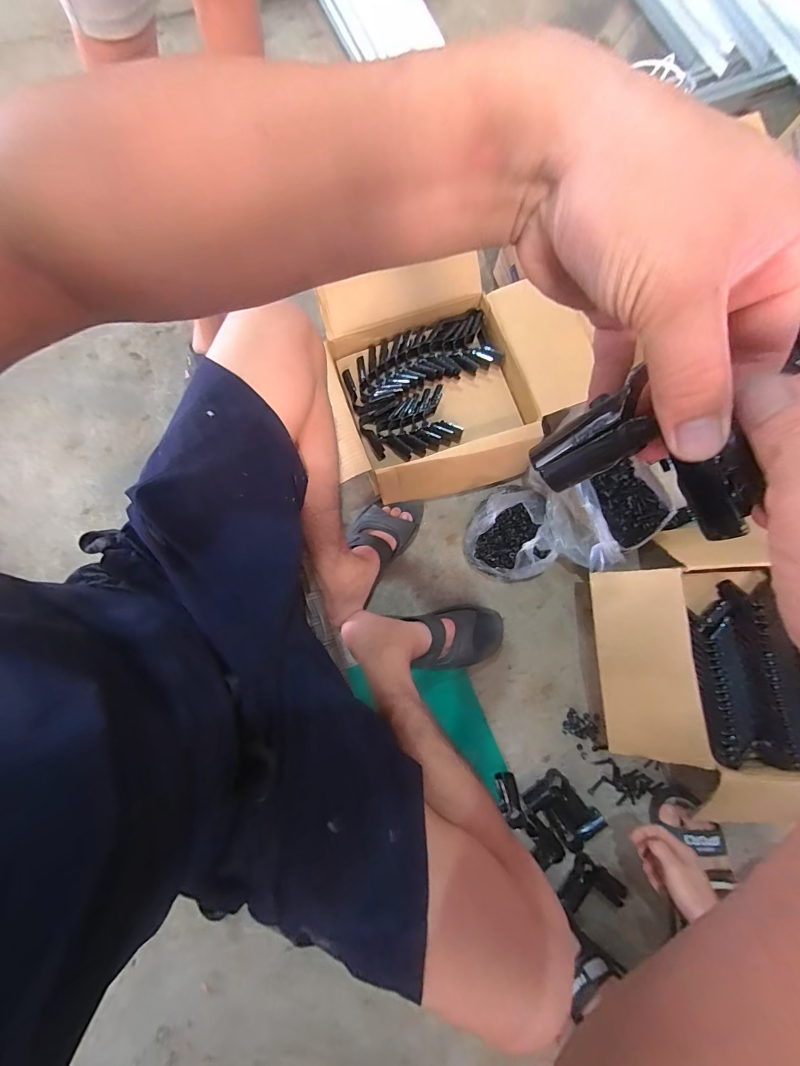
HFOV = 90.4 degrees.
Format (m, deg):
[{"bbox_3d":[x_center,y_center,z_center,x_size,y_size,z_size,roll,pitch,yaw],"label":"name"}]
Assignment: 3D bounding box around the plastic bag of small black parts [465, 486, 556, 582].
[{"bbox_3d":[0.206,-0.010,0.733,0.155,0.114,0.183,2,79,0],"label":"plastic bag of small black parts"}]

